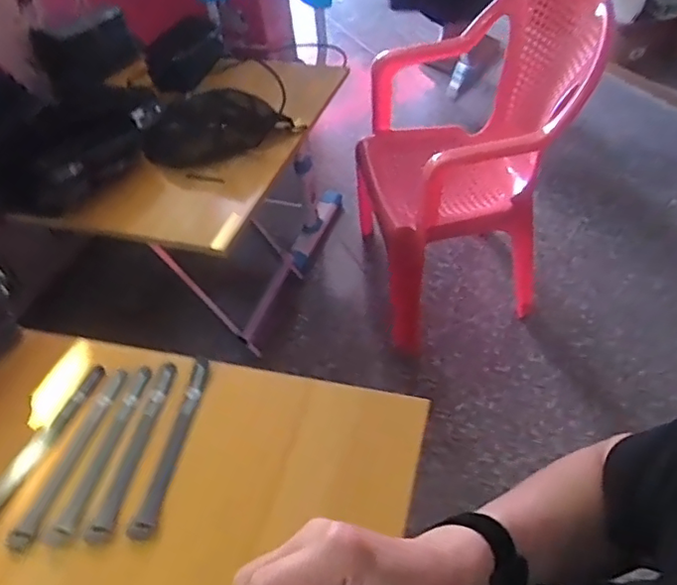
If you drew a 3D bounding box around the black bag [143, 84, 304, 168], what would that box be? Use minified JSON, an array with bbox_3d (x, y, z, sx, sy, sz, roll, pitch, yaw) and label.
[{"bbox_3d":[-0.209,-0.289,1.013,0.261,0.118,0.075,-6,45,1],"label":"black bag"}]

